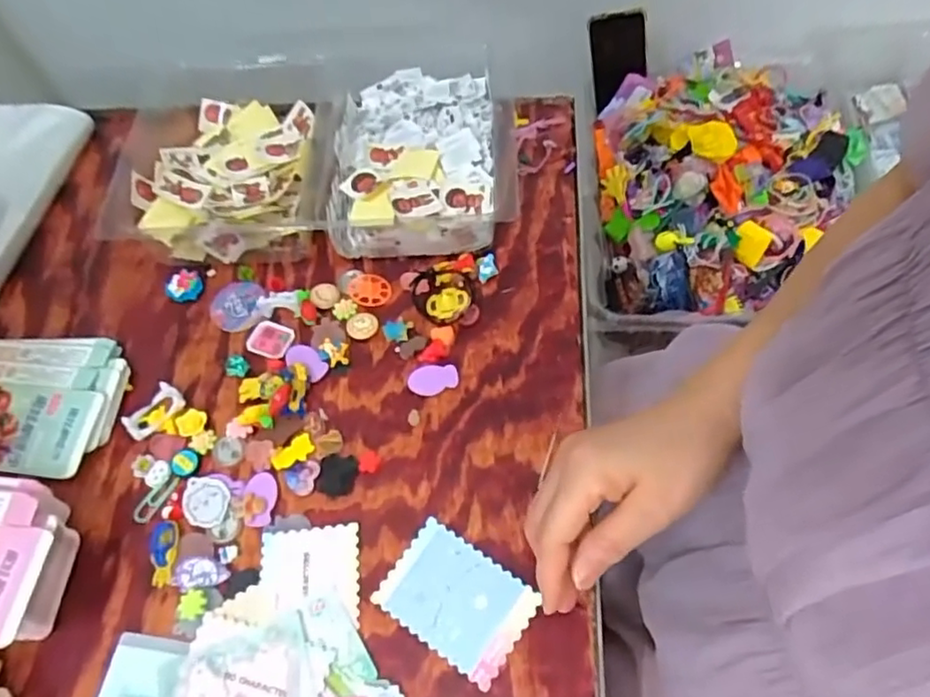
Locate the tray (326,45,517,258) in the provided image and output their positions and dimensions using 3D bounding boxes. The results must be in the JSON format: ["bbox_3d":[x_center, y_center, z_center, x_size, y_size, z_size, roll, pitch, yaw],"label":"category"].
[{"bbox_3d":[-0.036,-0.166,0.547,0.152,0.050,0.191,-1,61,3],"label":"tray"}]

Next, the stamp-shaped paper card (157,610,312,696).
[{"bbox_3d":[-0.135,0.199,0.372,0.089,0.006,0.063,-18,61,-6],"label":"stamp-shaped paper card"}]

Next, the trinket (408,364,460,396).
[{"bbox_3d":[-0.023,0.022,0.466,0.036,0.005,0.020,-12,61,-3],"label":"trinket"}]

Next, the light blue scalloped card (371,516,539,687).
[{"bbox_3d":[-0.005,0.153,0.394,0.086,0.004,0.062,31,70,20],"label":"light blue scalloped card"}]

